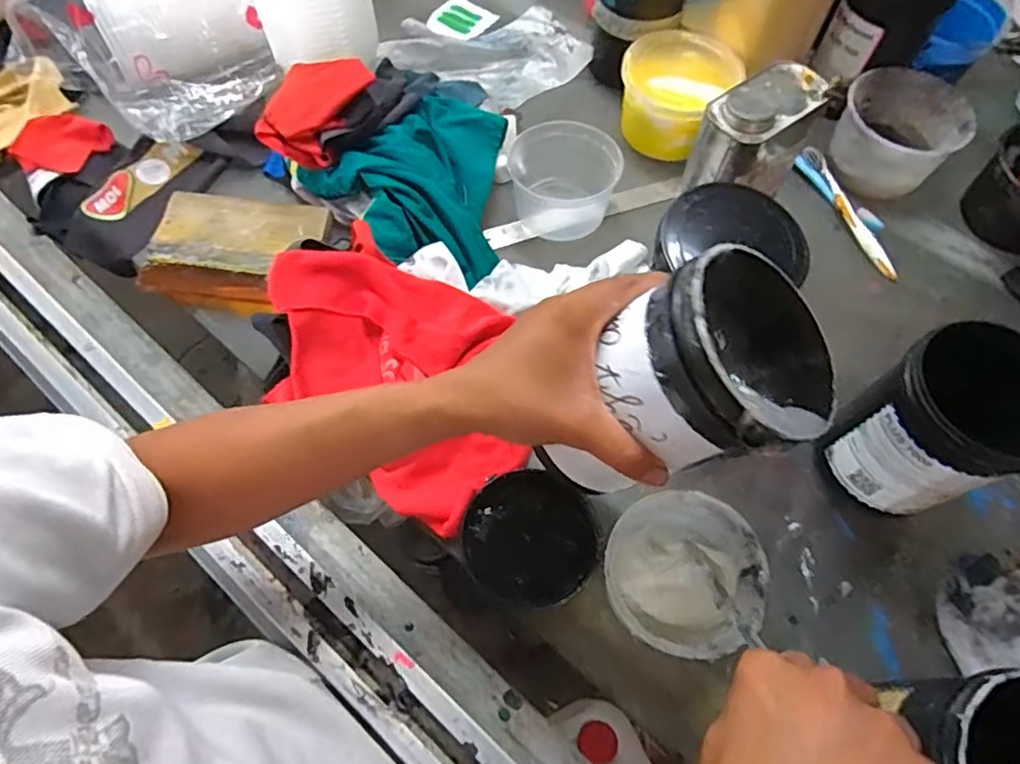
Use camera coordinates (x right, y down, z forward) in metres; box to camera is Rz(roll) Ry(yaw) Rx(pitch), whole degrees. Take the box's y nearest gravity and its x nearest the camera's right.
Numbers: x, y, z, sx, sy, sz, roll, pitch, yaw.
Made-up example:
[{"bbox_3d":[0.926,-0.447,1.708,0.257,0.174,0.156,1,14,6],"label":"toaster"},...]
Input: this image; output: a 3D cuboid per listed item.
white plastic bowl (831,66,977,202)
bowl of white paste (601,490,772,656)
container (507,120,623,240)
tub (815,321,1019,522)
[{"bbox_3d":[0.415,-0.269,0.672,0.120,0.070,0.120,1,64,-1],"label":"white plastic bowl"},{"bbox_3d":[0.129,0.147,0.474,0.114,0.056,0.110,1,64,-1],"label":"bowl of white paste"},{"bbox_3d":[0.055,-0.210,0.642,0.116,0.073,0.097,8,64,3],"label":"container"},{"bbox_3d":[0.322,0.036,0.474,0.093,0.145,0.101,1,64,-1],"label":"tub"}]

